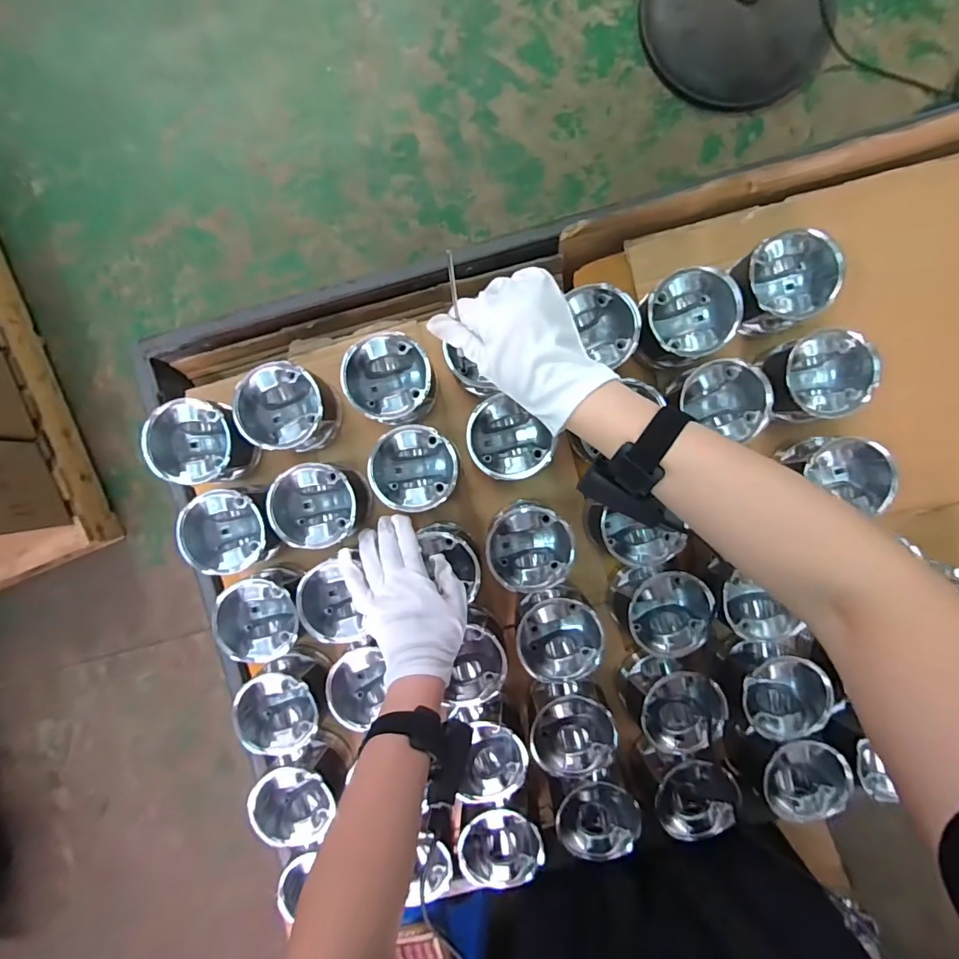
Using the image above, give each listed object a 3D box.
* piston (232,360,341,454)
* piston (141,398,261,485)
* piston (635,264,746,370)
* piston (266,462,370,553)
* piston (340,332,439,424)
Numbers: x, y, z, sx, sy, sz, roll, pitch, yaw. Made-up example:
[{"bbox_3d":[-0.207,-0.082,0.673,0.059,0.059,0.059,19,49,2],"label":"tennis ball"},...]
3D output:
[{"bbox_3d":[-0.214,-0.081,0.550,0.096,0.079,0.091,0,93,2],"label":"piston"},{"bbox_3d":[-0.311,-0.042,0.547,0.103,0.066,0.095,7,93,2],"label":"piston"},{"bbox_3d":[0.221,-0.175,0.531,0.102,0.073,0.092,-4,93,2],"label":"piston"},{"bbox_3d":[-0.180,0.029,0.544,0.096,0.064,0.095,1,93,2],"label":"piston"},{"bbox_3d":[-0.097,-0.112,0.547,0.096,0.085,0.092,0,93,2],"label":"piston"}]

